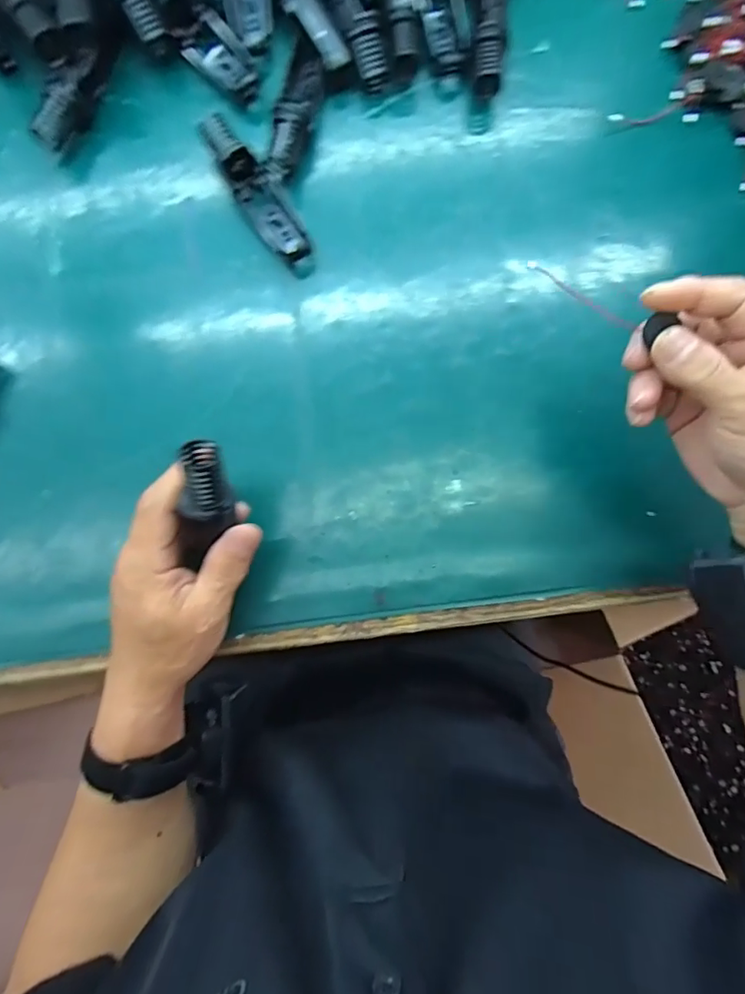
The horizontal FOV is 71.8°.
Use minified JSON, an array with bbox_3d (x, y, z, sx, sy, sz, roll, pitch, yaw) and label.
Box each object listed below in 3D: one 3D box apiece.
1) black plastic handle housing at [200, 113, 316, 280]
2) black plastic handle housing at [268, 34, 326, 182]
[{"bbox_3d":[-0.084,-0.227,0.387,0.031,0.026,0.123,-35,87,-4],"label":"black plastic handle housing"},{"bbox_3d":[-0.057,-0.294,0.390,0.027,0.023,0.104,15,85,0],"label":"black plastic handle housing"}]

